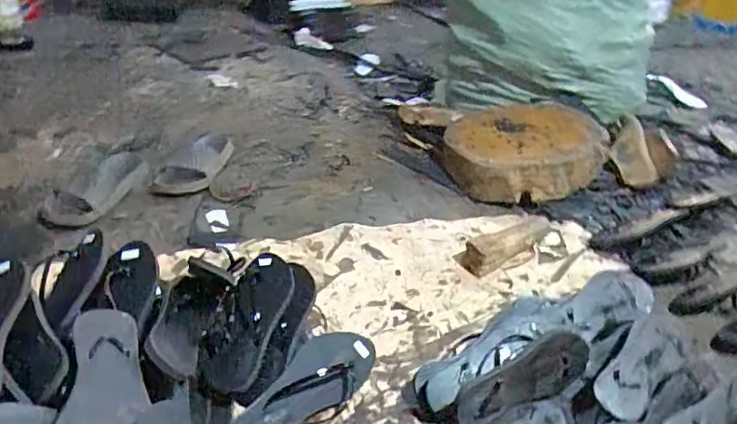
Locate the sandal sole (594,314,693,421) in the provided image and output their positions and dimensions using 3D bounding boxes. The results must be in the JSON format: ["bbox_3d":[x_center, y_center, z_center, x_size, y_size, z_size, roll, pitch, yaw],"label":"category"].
[{"bbox_3d":[0.390,0.211,0.777,0.230,0.013,0.080,-22,41,-34],"label":"sandal sole"}]

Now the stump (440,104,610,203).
[{"bbox_3d":[0.372,-0.148,1.336,0.370,0.140,0.316,9,34,8],"label":"stump"}]

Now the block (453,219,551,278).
[{"bbox_3d":[0.279,0.061,1.082,0.230,0.043,0.070,-16,37,-28],"label":"block"}]

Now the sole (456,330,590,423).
[{"bbox_3d":[0.211,0.218,0.722,0.228,0.078,0.024,-12,11,-31],"label":"sole"}]

